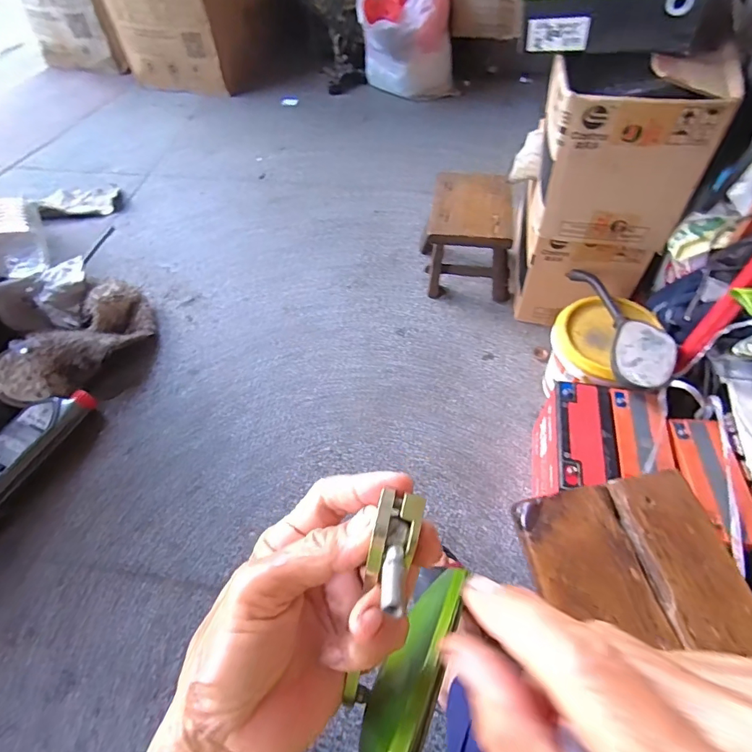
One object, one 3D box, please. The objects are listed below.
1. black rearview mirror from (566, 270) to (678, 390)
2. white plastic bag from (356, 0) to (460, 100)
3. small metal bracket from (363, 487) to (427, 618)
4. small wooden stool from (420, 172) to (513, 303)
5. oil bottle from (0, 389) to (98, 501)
[{"bbox_3d":[0.406,-0.094,0.747,0.092,0.034,0.284,-11,48,10],"label":"black rearview mirror"},{"bbox_3d":[0.114,-1.125,1.511,0.304,0.350,0.224,8,56,7],"label":"white plastic bag"},{"bbox_3d":[0.007,0.067,0.174,0.017,0.011,0.042,11,51,4],"label":"small metal bracket"},{"bbox_3d":[0.208,-0.310,1.028,0.182,0.188,0.228,2,55,2],"label":"small wooden stool"},{"bbox_3d":[-0.622,0.120,0.827,0.083,0.065,0.237,25,60,18],"label":"oil bottle"}]

